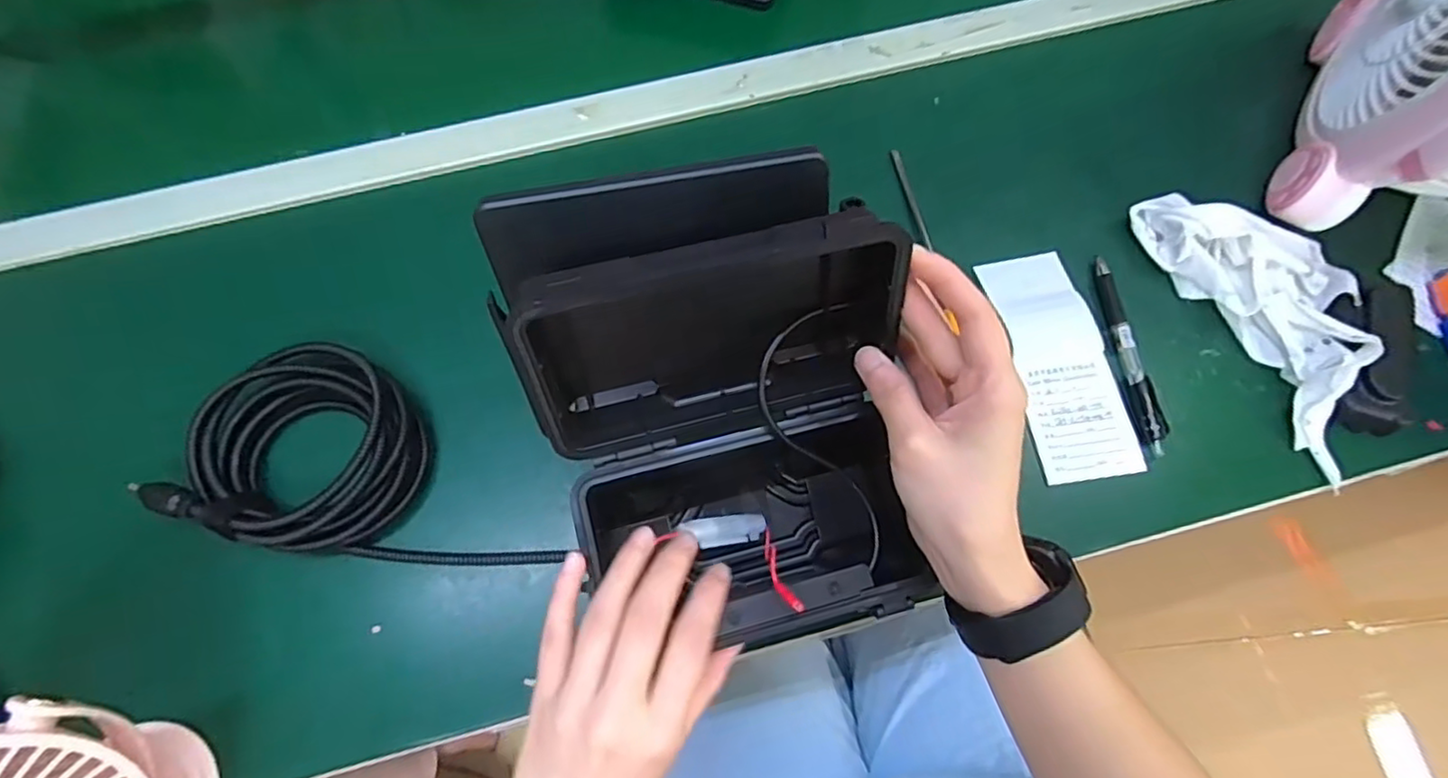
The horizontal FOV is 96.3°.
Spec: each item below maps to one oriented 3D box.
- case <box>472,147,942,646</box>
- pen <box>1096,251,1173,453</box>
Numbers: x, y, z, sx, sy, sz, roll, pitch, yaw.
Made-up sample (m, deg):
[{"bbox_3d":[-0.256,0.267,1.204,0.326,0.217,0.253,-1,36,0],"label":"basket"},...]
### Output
[{"bbox_3d":[0.005,0.019,0.345,0.175,0.164,0.217,-16,70,-5],"label":"case"},{"bbox_3d":[0.279,-0.027,0.445,0.013,0.009,0.142,-6,70,-1],"label":"pen"}]

